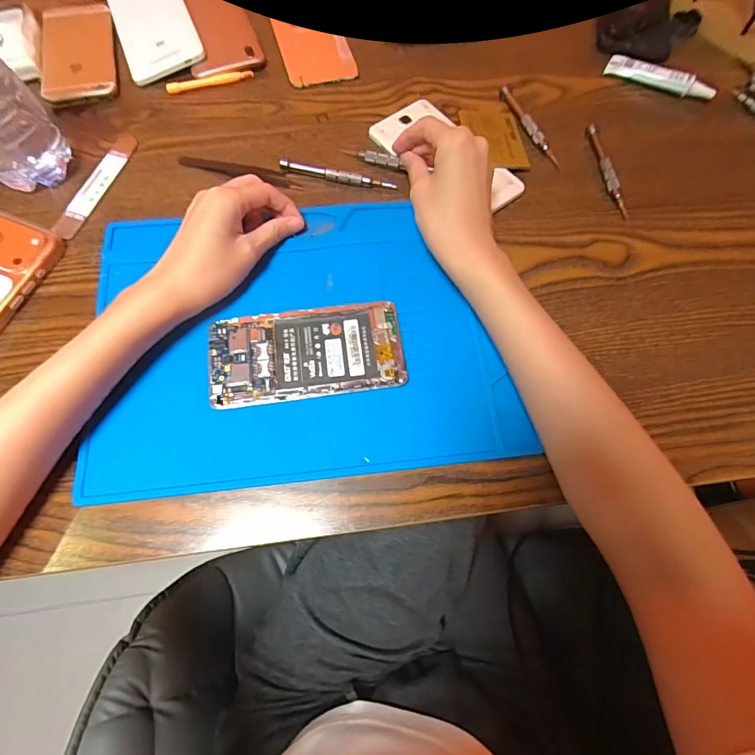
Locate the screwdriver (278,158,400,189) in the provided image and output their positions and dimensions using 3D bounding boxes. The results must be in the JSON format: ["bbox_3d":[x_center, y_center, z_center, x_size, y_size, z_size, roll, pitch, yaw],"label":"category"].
[{"bbox_3d":[-0.035,-0.179,0.376,0.103,0.011,0.009,10,69,2],"label":"screwdriver"}]

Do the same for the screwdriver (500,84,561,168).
[{"bbox_3d":[0.144,-0.243,0.404,0.013,0.007,0.109,-18,71,-8],"label":"screwdriver"}]

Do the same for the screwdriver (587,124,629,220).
[{"bbox_3d":[0.210,-0.191,0.386,0.011,0.012,0.104,-5,69,-3],"label":"screwdriver"}]

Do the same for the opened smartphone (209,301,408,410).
[{"bbox_3d":[-0.052,-0.019,0.315,0.140,0.008,0.070,-8,70,-4],"label":"opened smartphone"}]

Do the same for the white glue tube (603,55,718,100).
[{"bbox_3d":[0.288,-0.305,0.432,0.105,0.019,0.014,31,72,10],"label":"white glue tube"}]

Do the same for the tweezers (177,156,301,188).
[{"bbox_3d":[-0.124,-0.187,0.380,0.114,0.005,0.015,18,70,5],"label":"tweezers"}]

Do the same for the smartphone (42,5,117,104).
[{"bbox_3d":[-0.297,-0.324,0.422,0.065,0.013,0.131,-13,70,-6],"label":"smartphone"}]

